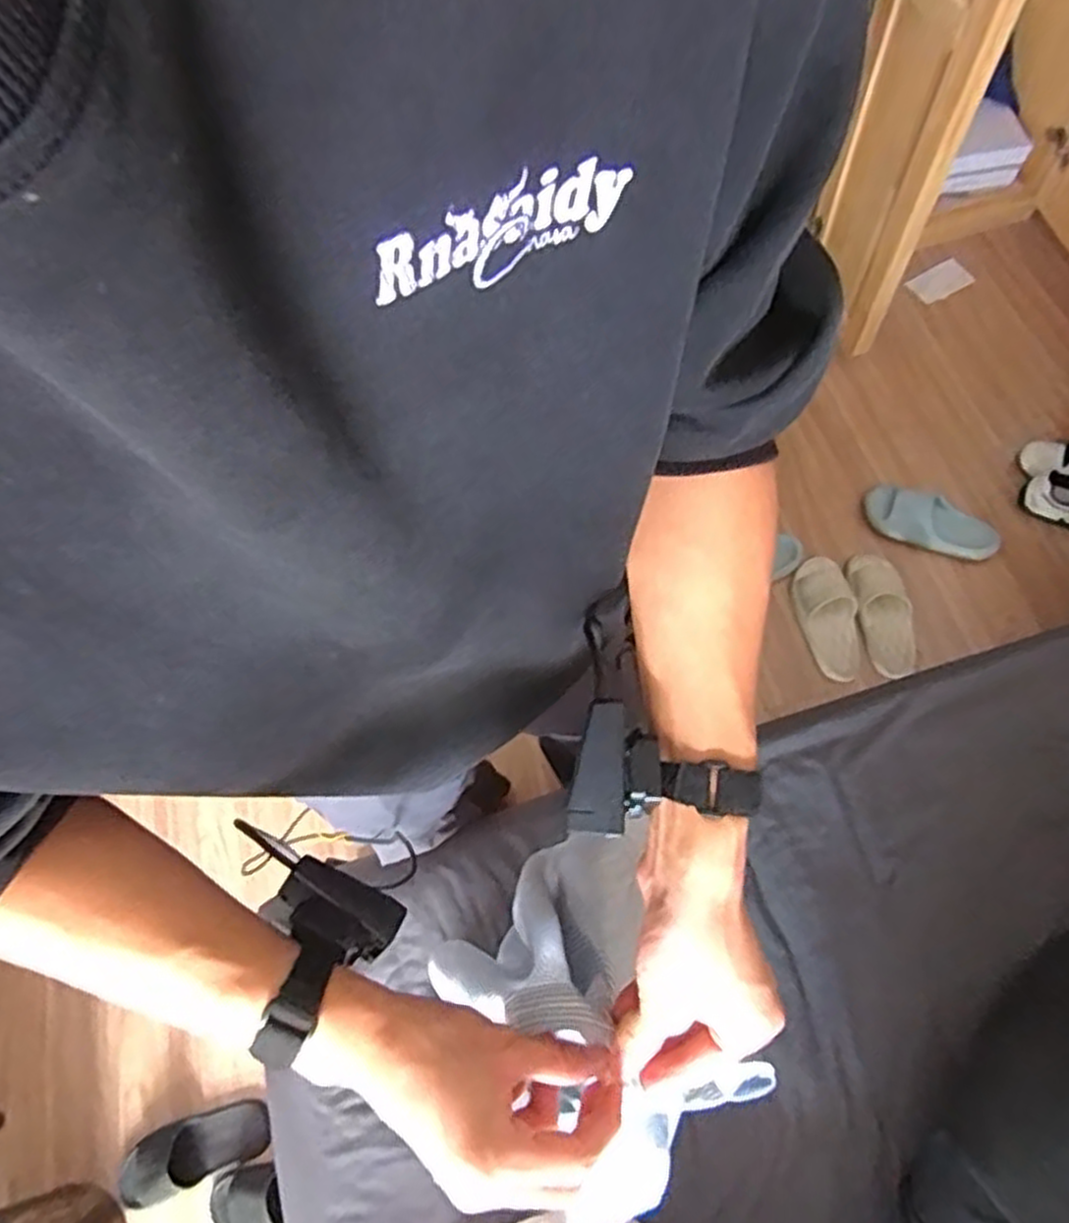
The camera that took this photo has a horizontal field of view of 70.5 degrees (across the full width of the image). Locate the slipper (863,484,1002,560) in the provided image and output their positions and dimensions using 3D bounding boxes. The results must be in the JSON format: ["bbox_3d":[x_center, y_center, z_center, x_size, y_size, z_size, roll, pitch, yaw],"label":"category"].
[{"bbox_3d":[0.833,-0.190,1.597,0.273,0.060,0.117,30,73,27],"label":"slipper"}]

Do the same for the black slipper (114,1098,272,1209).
[{"bbox_3d":[-0.579,0.913,1.281,0.254,0.061,0.104,-20,66,-3],"label":"black slipper"}]

